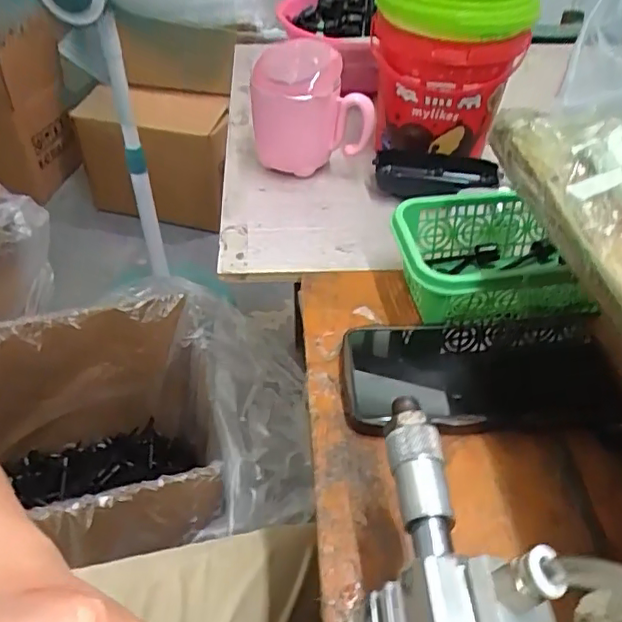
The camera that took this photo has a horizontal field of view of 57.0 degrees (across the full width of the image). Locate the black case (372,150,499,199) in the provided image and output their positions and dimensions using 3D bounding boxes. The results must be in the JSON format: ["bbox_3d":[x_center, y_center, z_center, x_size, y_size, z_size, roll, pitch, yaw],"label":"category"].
[{"bbox_3d":[0.114,-0.128,0.530,0.106,0.025,0.038,2,44,0],"label":"black case"}]

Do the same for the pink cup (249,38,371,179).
[{"bbox_3d":[-0.001,-0.184,0.529,0.104,0.106,0.067,-4,44,-5],"label":"pink cup"}]

